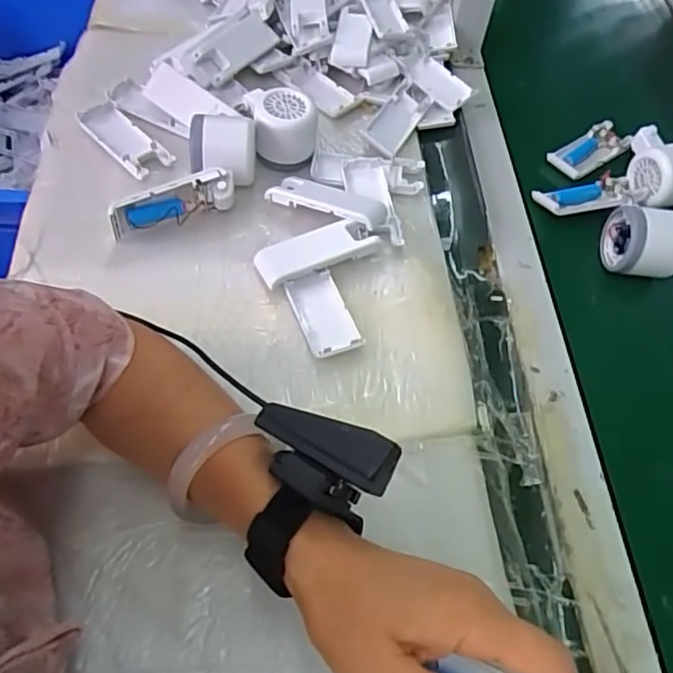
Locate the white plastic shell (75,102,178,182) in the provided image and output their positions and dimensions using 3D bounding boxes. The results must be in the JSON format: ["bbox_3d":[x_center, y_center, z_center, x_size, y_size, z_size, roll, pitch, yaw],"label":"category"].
[{"bbox_3d":[-0.203,-0.188,0.562,0.041,0.011,0.114,-37,67,-26],"label":"white plastic shell"}]

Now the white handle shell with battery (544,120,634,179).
[{"bbox_3d":[0.267,-0.195,0.625,0.097,0.015,0.039,-29,63,-22],"label":"white handle shell with battery"}]

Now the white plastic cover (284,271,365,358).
[{"bbox_3d":[-0.011,-0.017,0.462,0.038,0.016,0.078,-15,59,-15],"label":"white plastic cover"}]

